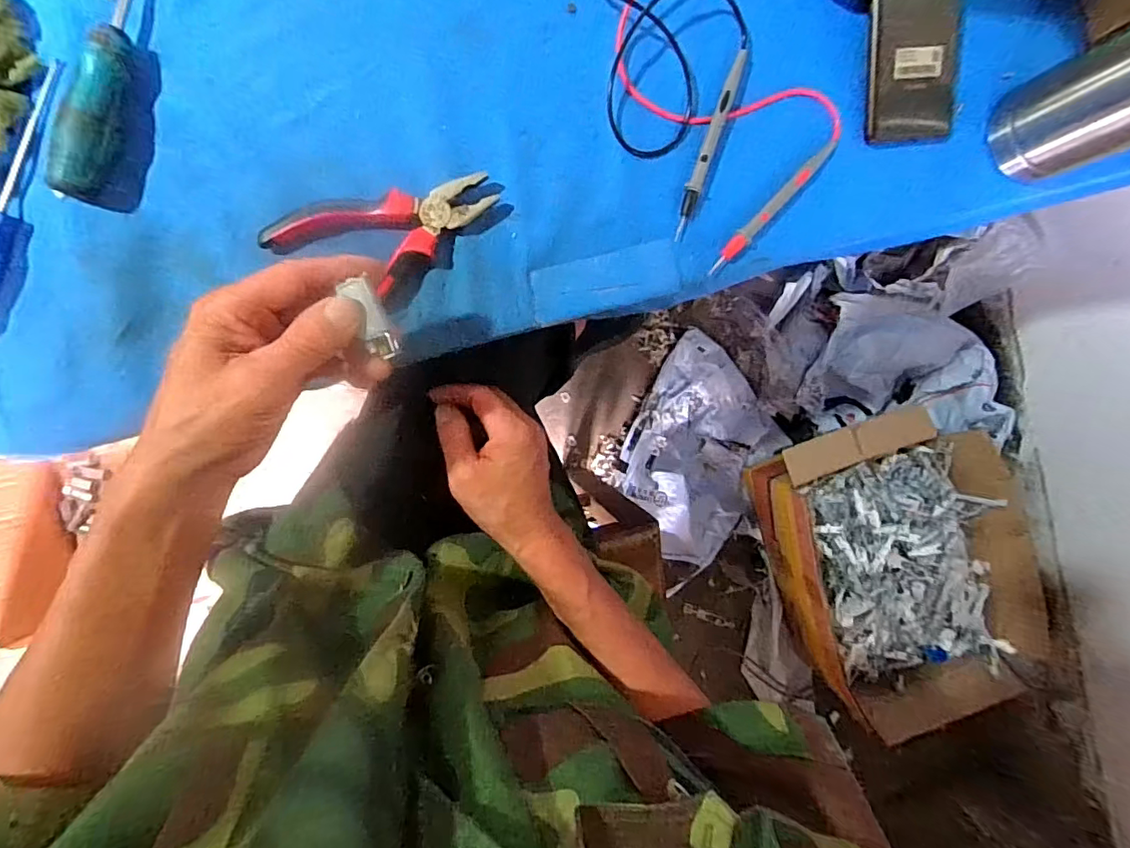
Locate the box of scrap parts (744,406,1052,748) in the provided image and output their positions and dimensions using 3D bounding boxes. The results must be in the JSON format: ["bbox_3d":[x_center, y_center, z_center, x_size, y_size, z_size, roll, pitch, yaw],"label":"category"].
[{"bbox_3d":[0.593,0.258,1.006,0.386,0.192,0.553,-16,96,-8],"label":"box of scrap parts"}]

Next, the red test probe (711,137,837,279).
[{"bbox_3d":[0.165,-0.173,0.429,0.014,0.007,0.146,45,87,-9],"label":"red test probe"}]

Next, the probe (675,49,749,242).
[{"bbox_3d":[0.110,-0.212,0.417,0.013,0.007,0.146,20,91,-9],"label":"probe"}]

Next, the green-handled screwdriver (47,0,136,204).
[{"bbox_3d":[-0.284,-0.263,0.345,0.026,0.028,0.244,11,93,-9],"label":"green-handled screwdriver"}]

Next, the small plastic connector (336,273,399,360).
[{"bbox_3d":[-0.110,-0.059,0.313,0.016,0.009,0.044,-19,109,-6],"label":"small plastic connector"}]

